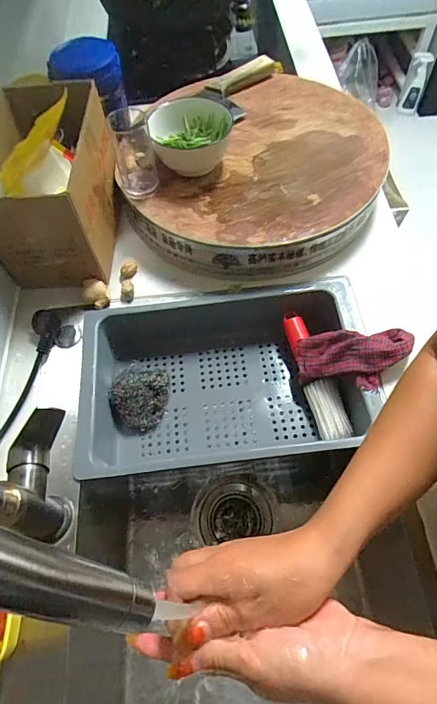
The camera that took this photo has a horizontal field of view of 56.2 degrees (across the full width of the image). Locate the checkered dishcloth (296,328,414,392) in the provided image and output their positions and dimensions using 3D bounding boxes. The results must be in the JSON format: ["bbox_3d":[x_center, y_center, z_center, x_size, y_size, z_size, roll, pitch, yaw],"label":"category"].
[{"bbox_3d":[0.170,0.010,0.535,0.146,0.038,0.075,-7,57,33],"label":"checkered dishcloth"}]

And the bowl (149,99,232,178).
[{"bbox_3d":[-0.037,-0.307,0.593,0.112,0.058,0.113,-1,62,3],"label":"bowl"}]

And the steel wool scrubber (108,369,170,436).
[{"bbox_3d":[-0.110,0.068,0.589,0.082,0.044,0.085,-1,62,3],"label":"steel wool scrubber"}]

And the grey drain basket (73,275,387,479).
[{"bbox_3d":[0.009,0.040,0.576,0.387,0.093,0.249,-7,62,-1],"label":"grey drain basket"}]

